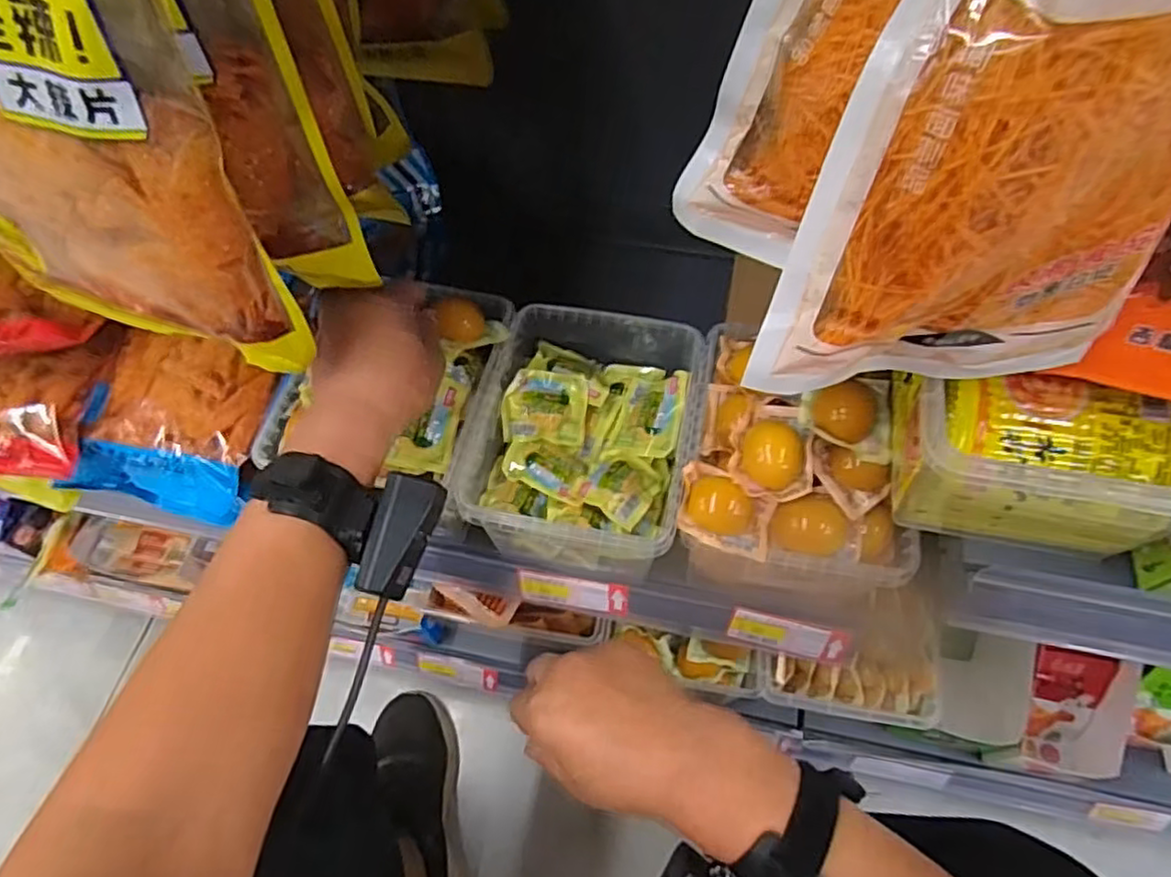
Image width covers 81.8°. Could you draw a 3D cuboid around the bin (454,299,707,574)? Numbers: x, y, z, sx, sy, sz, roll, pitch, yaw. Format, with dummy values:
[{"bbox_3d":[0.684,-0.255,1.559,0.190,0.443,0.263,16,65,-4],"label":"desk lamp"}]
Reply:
[{"bbox_3d":[0.003,0.000,0.549,0.155,0.102,0.199,10,62,7],"label":"bin"}]

